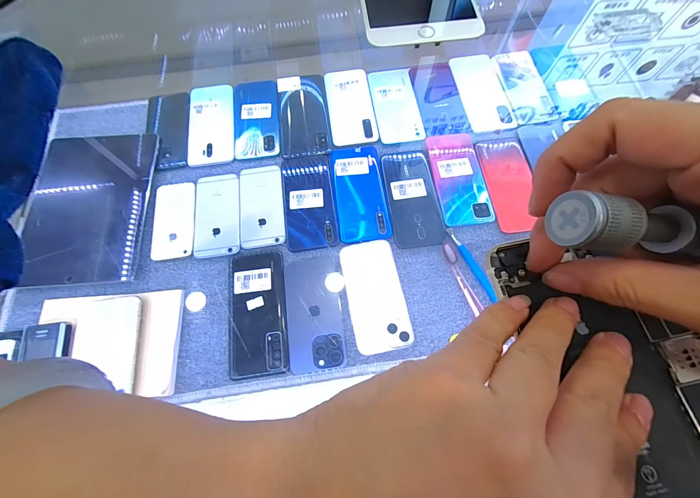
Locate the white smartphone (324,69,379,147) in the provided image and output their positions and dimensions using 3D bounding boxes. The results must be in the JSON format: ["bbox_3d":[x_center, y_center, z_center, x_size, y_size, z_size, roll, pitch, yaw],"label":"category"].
[{"bbox_3d":[0.001,-0.248,0.529,0.076,0.004,0.160,-8,69,-1],"label":"white smartphone"}]

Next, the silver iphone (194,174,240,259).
[{"bbox_3d":[-0.201,-0.053,0.469,0.066,0.008,0.134,-7,69,-1],"label":"silver iphone"}]

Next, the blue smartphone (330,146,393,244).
[{"bbox_3d":[0.015,-0.088,0.471,0.076,0.008,0.162,-7,69,-1],"label":"blue smartphone"}]

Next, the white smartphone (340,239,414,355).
[{"bbox_3d":[0.033,0.060,0.414,0.073,0.004,0.148,-11,69,-2],"label":"white smartphone"}]

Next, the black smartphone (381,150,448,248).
[{"bbox_3d":[0.094,-0.079,0.466,0.073,0.009,0.156,-8,69,-1],"label":"black smartphone"}]

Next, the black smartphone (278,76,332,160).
[{"bbox_3d":[-0.080,-0.230,0.526,0.080,0.009,0.173,-7,69,-1],"label":"black smartphone"}]

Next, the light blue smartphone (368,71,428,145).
[{"bbox_3d":[0.078,-0.248,0.526,0.074,0.004,0.154,-8,69,-1],"label":"light blue smartphone"}]

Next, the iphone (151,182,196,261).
[{"bbox_3d":[-0.266,-0.044,0.462,0.061,0.010,0.121,-7,69,-1],"label":"iphone"}]

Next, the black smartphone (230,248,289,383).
[{"bbox_3d":[-0.123,0.081,0.412,0.075,0.008,0.165,-8,69,-1],"label":"black smartphone"}]

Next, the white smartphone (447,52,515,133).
[{"bbox_3d":[0.228,-0.272,0.531,0.075,0.005,0.168,-10,69,-2],"label":"white smartphone"}]

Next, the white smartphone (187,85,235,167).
[{"bbox_3d":[-0.236,-0.216,0.525,0.076,0.006,0.164,-7,69,-1],"label":"white smartphone"}]

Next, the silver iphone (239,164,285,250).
[{"bbox_3d":[-0.134,-0.069,0.468,0.065,0.004,0.134,-7,69,-1],"label":"silver iphone"}]

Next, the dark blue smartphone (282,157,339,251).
[{"bbox_3d":[-0.062,-0.075,0.467,0.075,0.005,0.154,-8,69,-1],"label":"dark blue smartphone"}]

